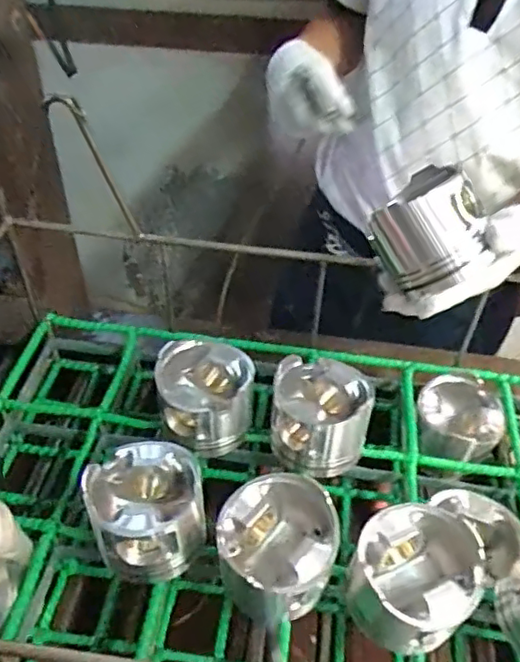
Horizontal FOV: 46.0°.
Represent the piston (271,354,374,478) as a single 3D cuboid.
[{"bbox_3d":[0.069,0.093,0.704,0.112,0.080,0.118,7,45,5],"label":"piston"}]

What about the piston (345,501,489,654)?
[{"bbox_3d":[0.146,0.233,0.578,0.105,0.095,0.102,1,44,-1],"label":"piston"}]

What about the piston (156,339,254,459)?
[{"bbox_3d":[-0.064,0.078,0.718,0.110,0.088,0.102,2,44,0],"label":"piston"}]

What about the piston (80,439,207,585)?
[{"bbox_3d":[-0.113,0.178,0.611,0.102,0.078,0.111,1,44,-1],"label":"piston"}]

